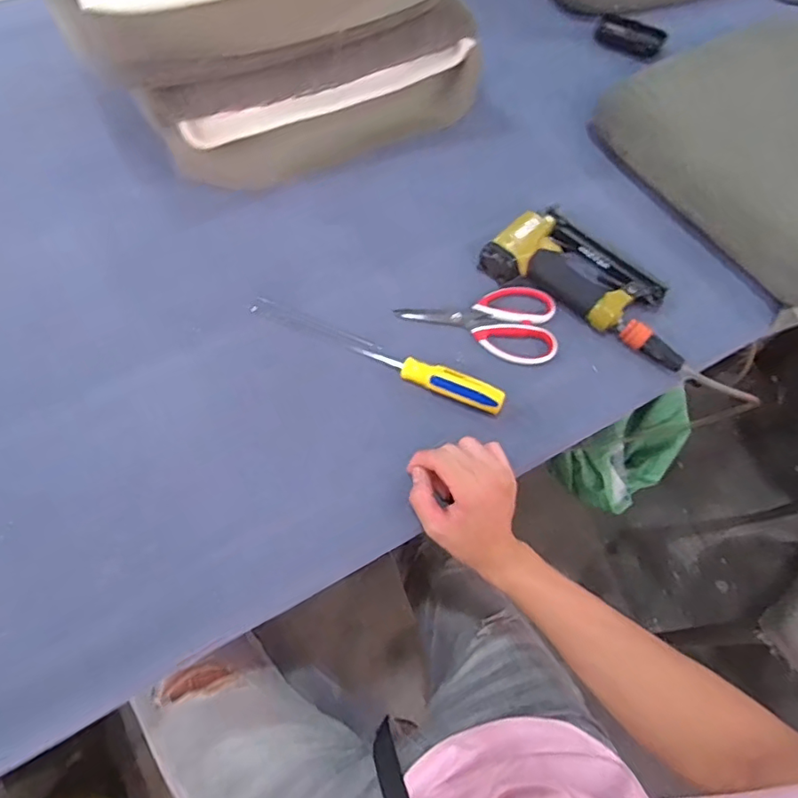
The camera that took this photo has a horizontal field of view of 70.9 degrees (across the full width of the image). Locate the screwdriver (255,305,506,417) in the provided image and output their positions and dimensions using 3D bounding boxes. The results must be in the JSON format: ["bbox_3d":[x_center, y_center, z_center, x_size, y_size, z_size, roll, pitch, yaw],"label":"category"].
[{"bbox_3d":[-0.026,-0.050,0.604,0.289,0.024,0.030,24,64,6],"label":"screwdriver"}]

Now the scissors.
[{"bbox_3d":[0.090,-0.091,0.638,0.176,0.009,0.095,7,64,-2],"label":"scissors"}]

